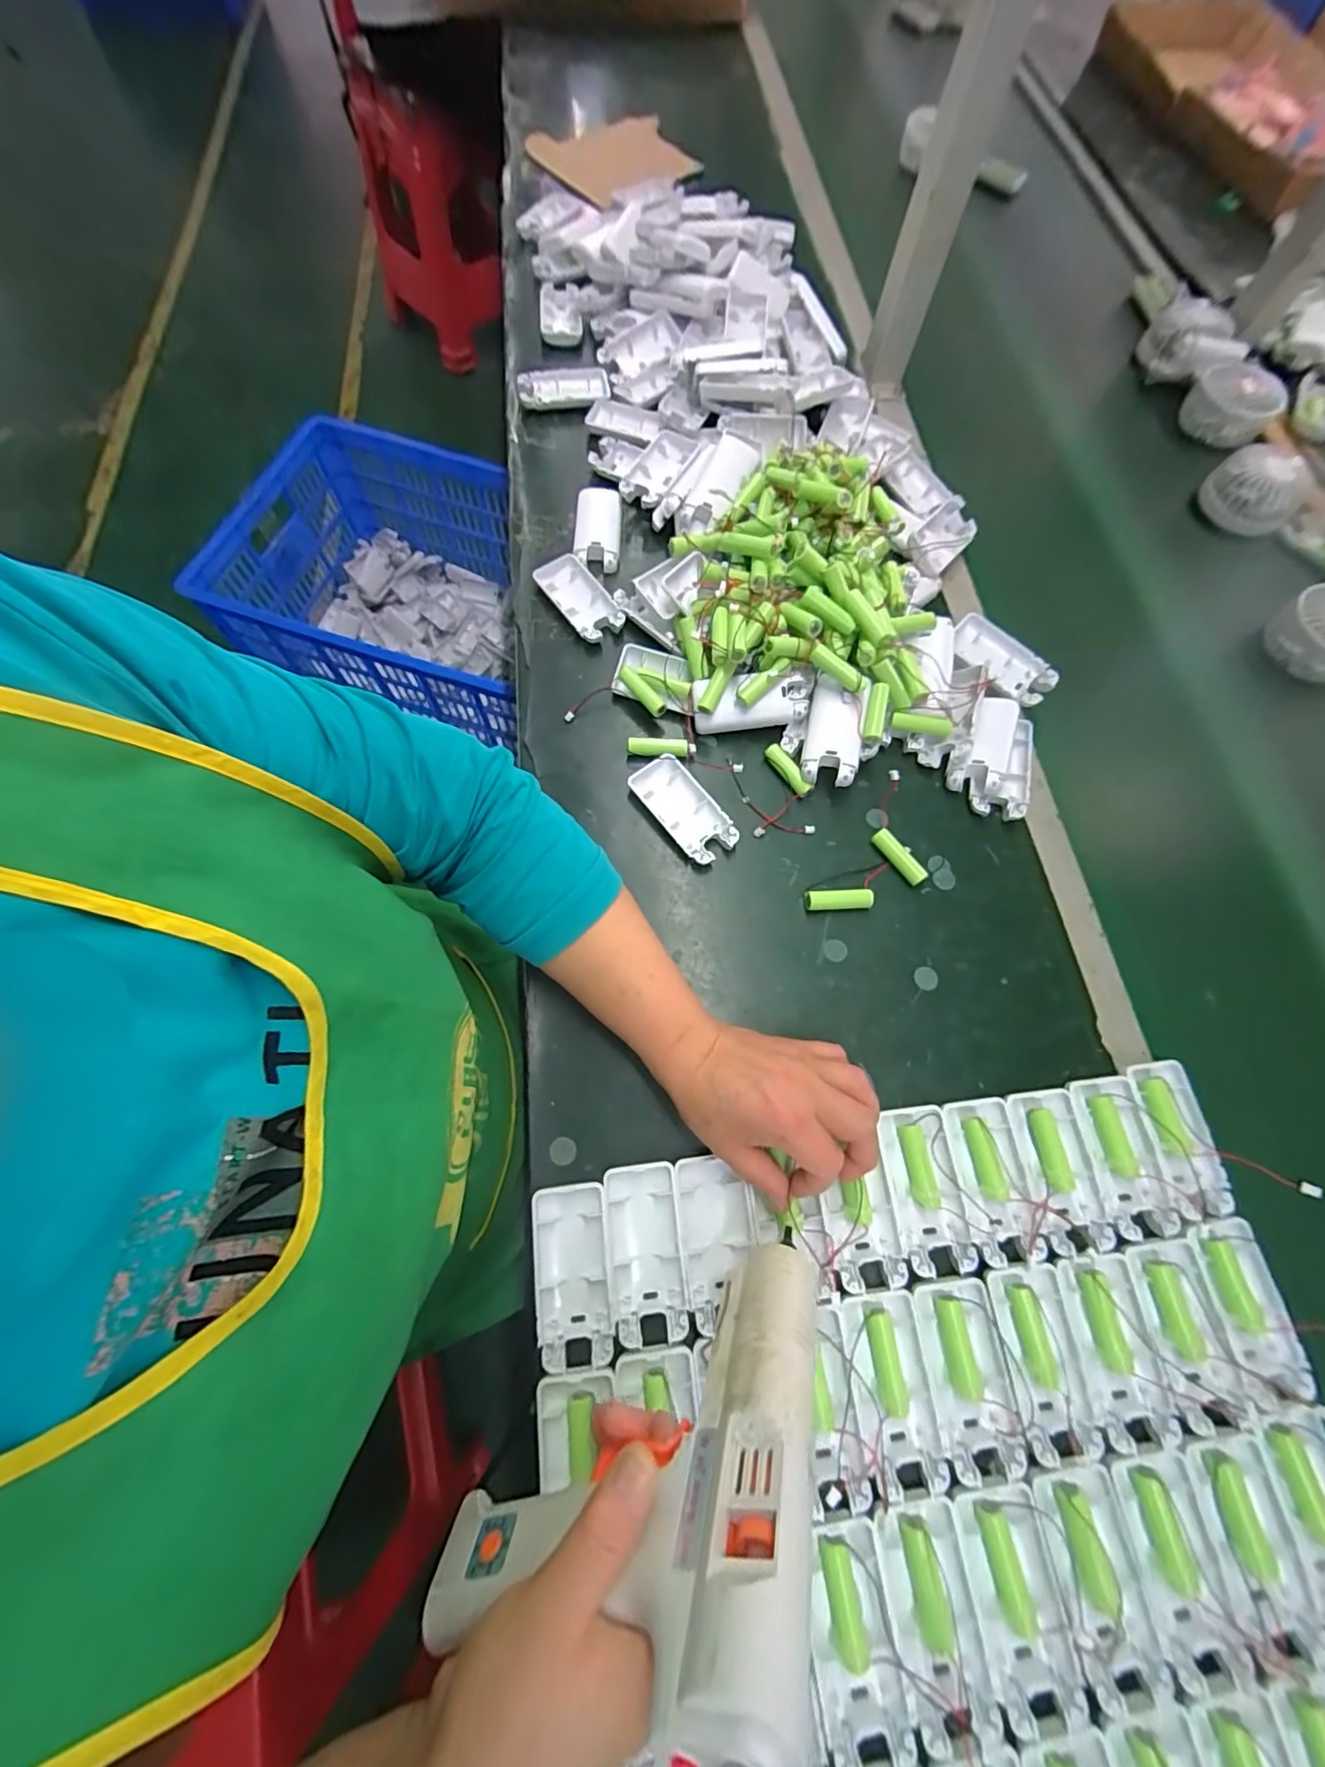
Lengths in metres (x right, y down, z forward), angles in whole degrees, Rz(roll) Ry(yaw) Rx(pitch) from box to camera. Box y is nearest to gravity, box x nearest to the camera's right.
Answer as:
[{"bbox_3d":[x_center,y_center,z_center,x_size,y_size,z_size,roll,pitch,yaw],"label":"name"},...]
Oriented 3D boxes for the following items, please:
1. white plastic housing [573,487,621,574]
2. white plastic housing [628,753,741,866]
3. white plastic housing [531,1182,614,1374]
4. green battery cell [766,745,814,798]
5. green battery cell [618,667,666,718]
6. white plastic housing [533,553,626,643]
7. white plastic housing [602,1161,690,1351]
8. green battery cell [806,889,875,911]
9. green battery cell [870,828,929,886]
[{"bbox_3d":[-0.064,-0.353,0.562,0.044,0.014,0.100,0,70,-2],"label":"white plastic housing"},{"bbox_3d":[0.016,-0.058,0.451,0.045,0.013,0.094,-35,75,-12],"label":"white plastic housing"},{"bbox_3d":[-0.055,0.239,0.349,0.044,0.011,0.095,-6,71,-3],"label":"white plastic housing"},{"bbox_3d":[0.103,-0.093,0.464,0.014,0.014,0.051,-33,74,-11],"label":"green battery cell"},{"bbox_3d":[-0.016,-0.159,0.477,0.015,0.016,0.053,-39,75,-13],"label":"green battery cell"},{"bbox_3d":[-0.077,-0.261,0.519,0.045,0.012,0.093,-33,74,-12],"label":"white plastic housing"},{"bbox_3d":[-0.011,0.228,0.353,0.045,0.010,0.095,-6,71,-2],"label":"white plastic housing"},{"bbox_3d":[0.135,0.013,0.432,0.051,0.011,0.014,-3,71,-1],"label":"green battery cell"},{"bbox_3d":[0.185,-0.020,0.444,0.014,0.014,0.050,-35,75,-12],"label":"green battery cell"}]

